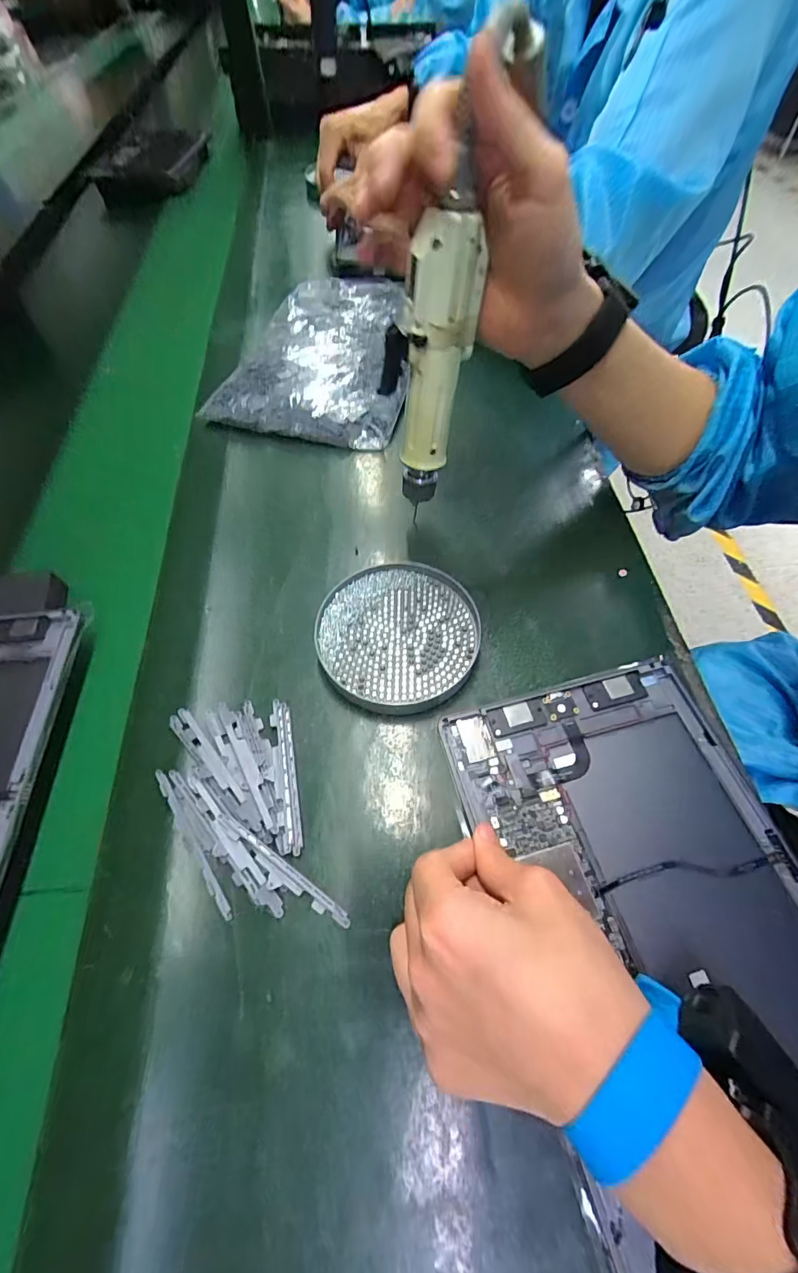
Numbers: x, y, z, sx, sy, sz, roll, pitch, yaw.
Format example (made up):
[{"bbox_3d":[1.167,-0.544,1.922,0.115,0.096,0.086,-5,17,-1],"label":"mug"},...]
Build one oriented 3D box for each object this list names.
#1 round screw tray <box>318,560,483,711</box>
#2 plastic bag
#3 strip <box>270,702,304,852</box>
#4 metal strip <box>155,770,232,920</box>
[{"bbox_3d":[-0.001,0.001,0.341,0.110,0.026,0.112,0,63,-1],"label":"round screw tray"},{"bbox_3d":[-0.081,-0.307,0.503,0.190,0.042,0.247,6,60,6],"label":"plastic bag"},{"bbox_3d":[-0.071,0.084,0.289,0.013,0.011,0.094,-11,59,-4],"label":"strip"},{"bbox_3d":[-0.119,0.117,0.268,0.007,0.006,0.093,-33,63,-16],"label":"metal strip"}]

